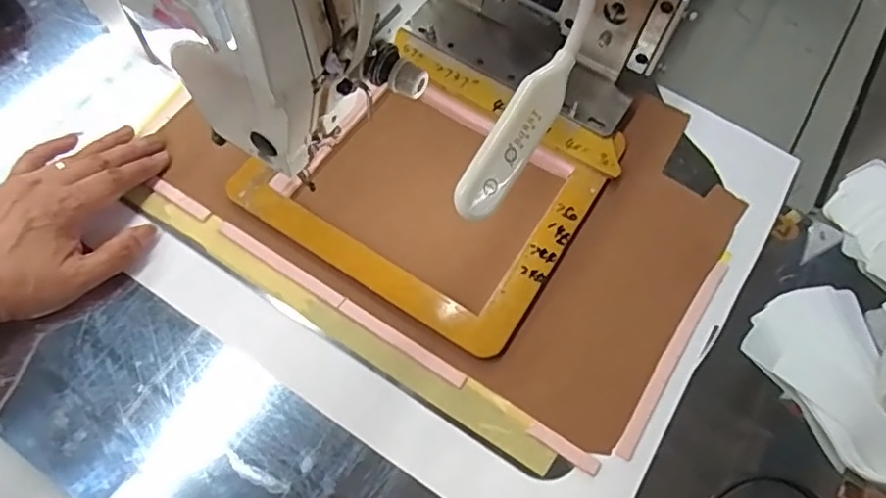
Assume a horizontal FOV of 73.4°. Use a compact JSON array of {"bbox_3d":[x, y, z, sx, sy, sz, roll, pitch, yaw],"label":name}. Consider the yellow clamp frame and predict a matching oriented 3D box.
[{"bbox_3d":[-0.008,-0.059,0.465,0.237,0.017,0.210,31,67,11],"label":"yellow clamp frame"}]

